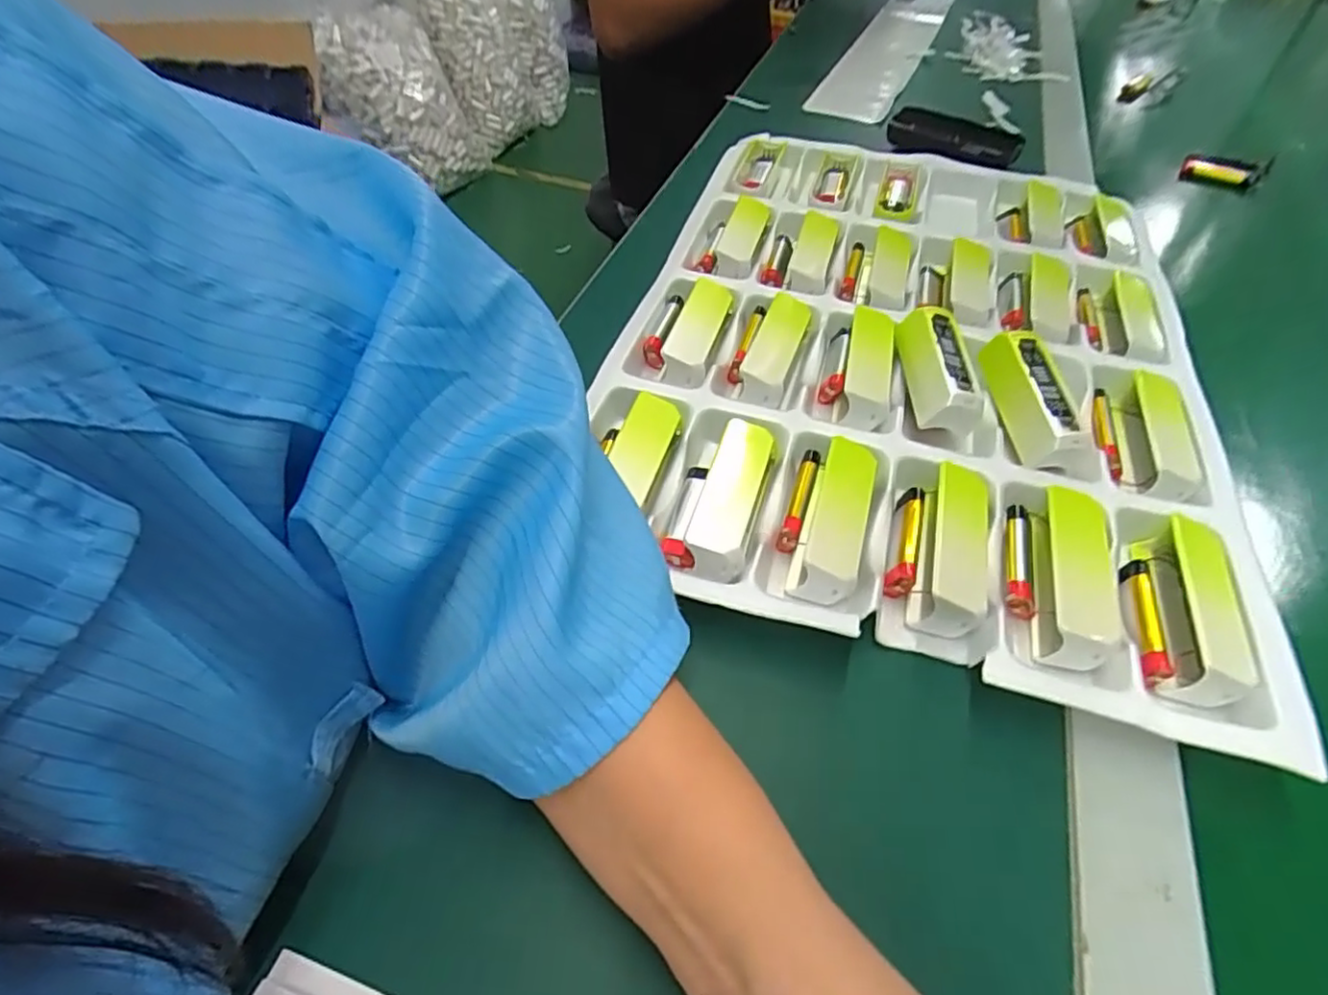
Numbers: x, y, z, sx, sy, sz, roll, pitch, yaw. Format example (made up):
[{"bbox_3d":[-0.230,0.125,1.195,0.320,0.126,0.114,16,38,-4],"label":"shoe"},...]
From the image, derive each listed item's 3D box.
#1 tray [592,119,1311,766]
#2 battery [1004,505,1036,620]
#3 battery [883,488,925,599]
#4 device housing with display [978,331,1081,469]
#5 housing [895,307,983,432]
[{"bbox_3d":[0.146,-0.100,0.400,0.313,0.032,0.443,15,50,10],"label":"tray"},{"bbox_3d":[0.158,0.027,0.304,0.013,0.011,0.055,12,50,8],"label":"battery"},{"bbox_3d":[0.109,0.020,0.308,0.011,0.015,0.056,16,51,11],"label":"battery"},{"bbox_3d":[0.190,-0.053,0.350,0.029,0.019,0.075,1,49,-2],"label":"device housing with display"},{"bbox_3d":[0.147,-0.071,0.362,0.031,0.022,0.075,4,49,1],"label":"housing"}]

